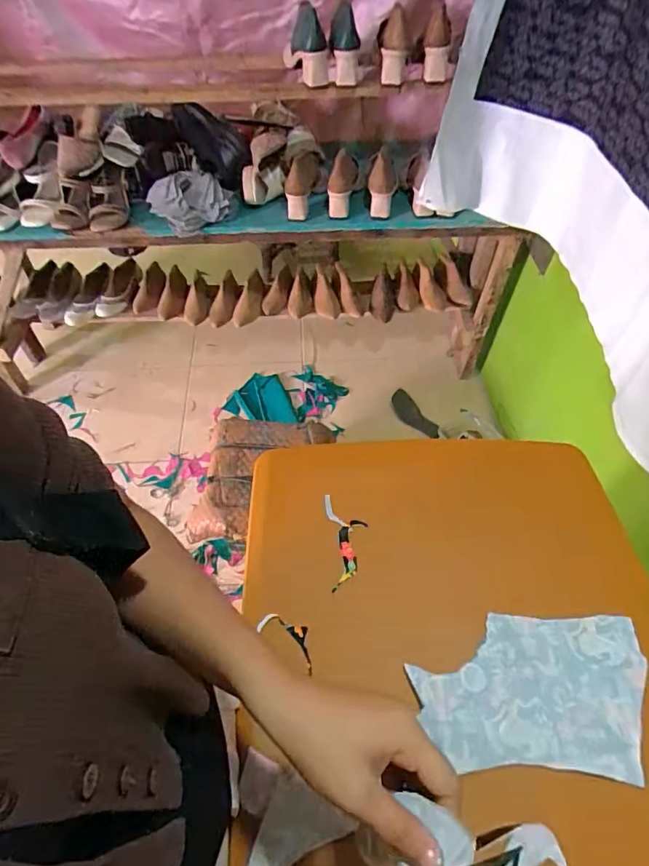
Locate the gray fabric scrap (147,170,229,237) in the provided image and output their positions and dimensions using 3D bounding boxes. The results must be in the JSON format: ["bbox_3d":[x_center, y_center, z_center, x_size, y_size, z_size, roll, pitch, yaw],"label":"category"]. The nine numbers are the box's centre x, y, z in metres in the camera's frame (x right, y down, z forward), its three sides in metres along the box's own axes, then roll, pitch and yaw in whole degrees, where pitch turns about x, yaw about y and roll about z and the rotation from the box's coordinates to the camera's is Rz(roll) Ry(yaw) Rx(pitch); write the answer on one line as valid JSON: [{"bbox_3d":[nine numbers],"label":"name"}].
[{"bbox_3d":[-0.326,-0.556,1.167,0.182,0.071,0.147,-23,58,-15],"label":"gray fabric scrap"}]

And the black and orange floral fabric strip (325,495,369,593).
[{"bbox_3d":[0.029,0.134,0.597,0.049,0.005,0.117,0,59,-8],"label":"black and orange floral fabric strip"}]

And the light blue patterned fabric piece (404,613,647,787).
[{"bbox_3d":[0.220,0.269,0.511,0.242,0.009,0.147,3,55,2],"label":"light blue patterned fabric piece"}]

